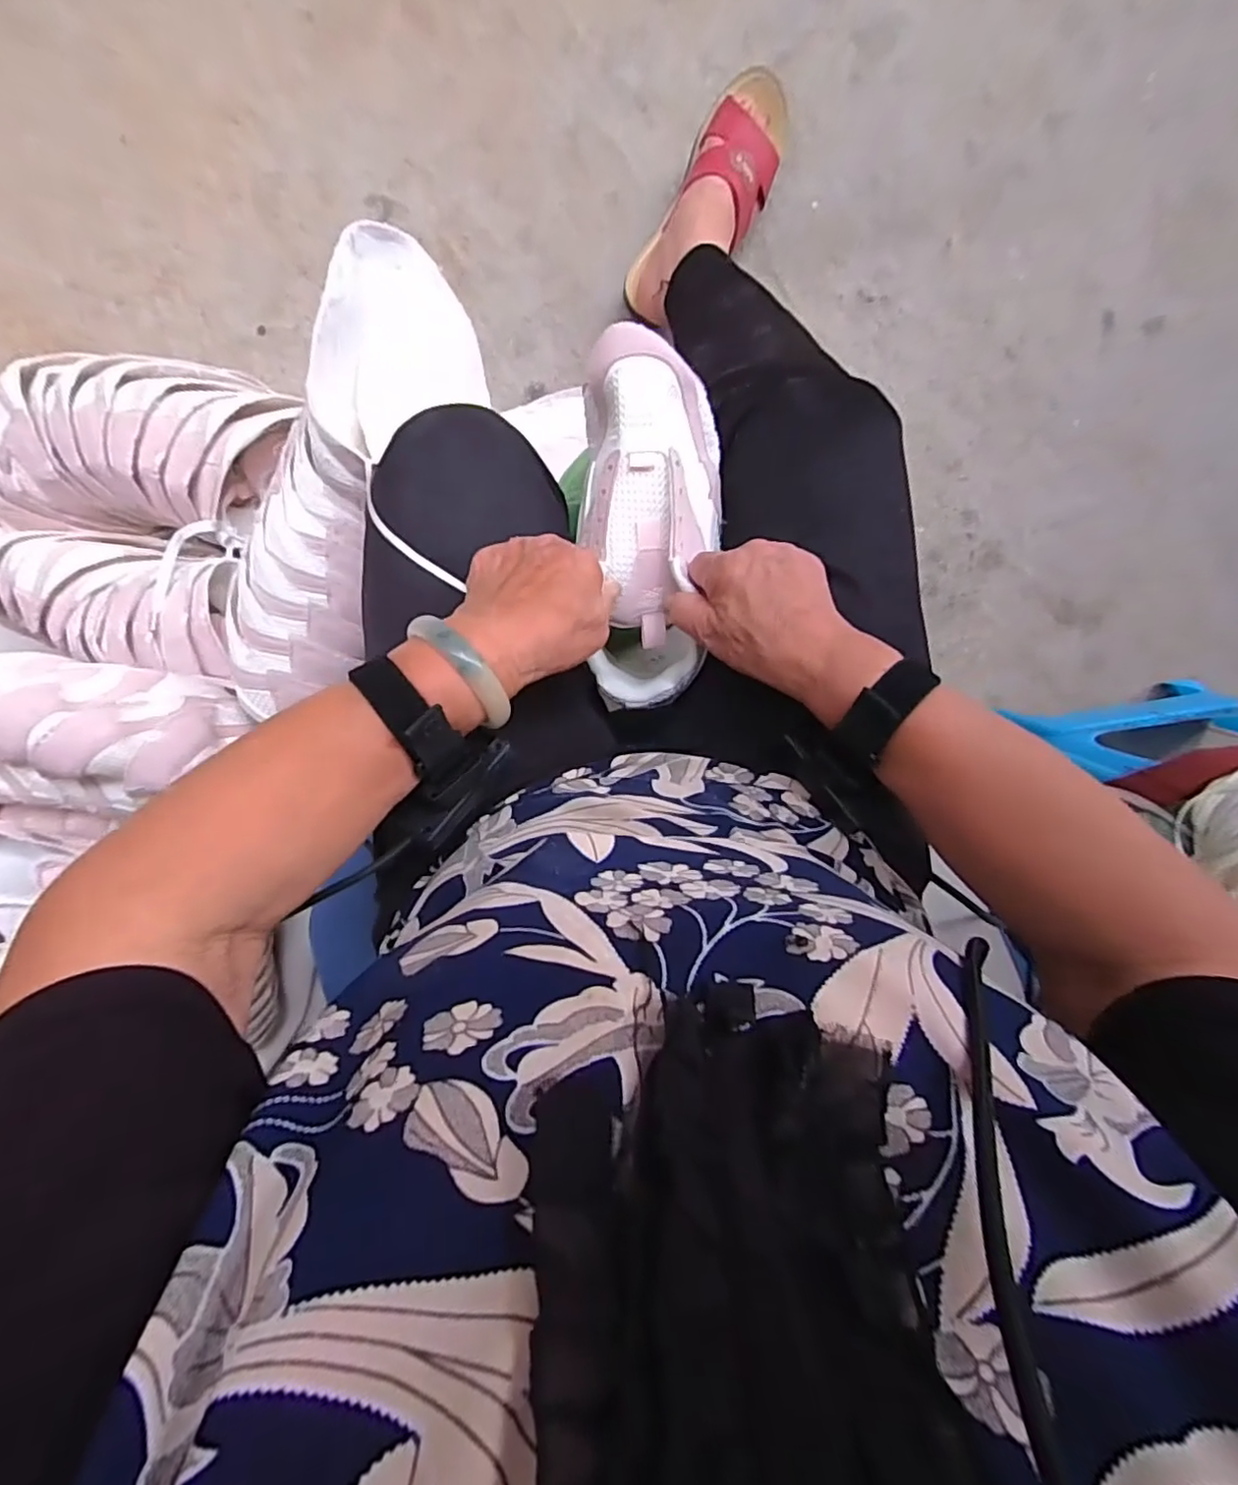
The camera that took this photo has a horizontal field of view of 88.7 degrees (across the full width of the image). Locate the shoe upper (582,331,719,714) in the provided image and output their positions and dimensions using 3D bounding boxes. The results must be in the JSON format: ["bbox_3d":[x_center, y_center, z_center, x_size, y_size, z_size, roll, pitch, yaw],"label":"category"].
[{"bbox_3d":[0.023,-0.139,0.408,0.088,0.058,0.224,-1,102,1],"label":"shoe upper"}]

